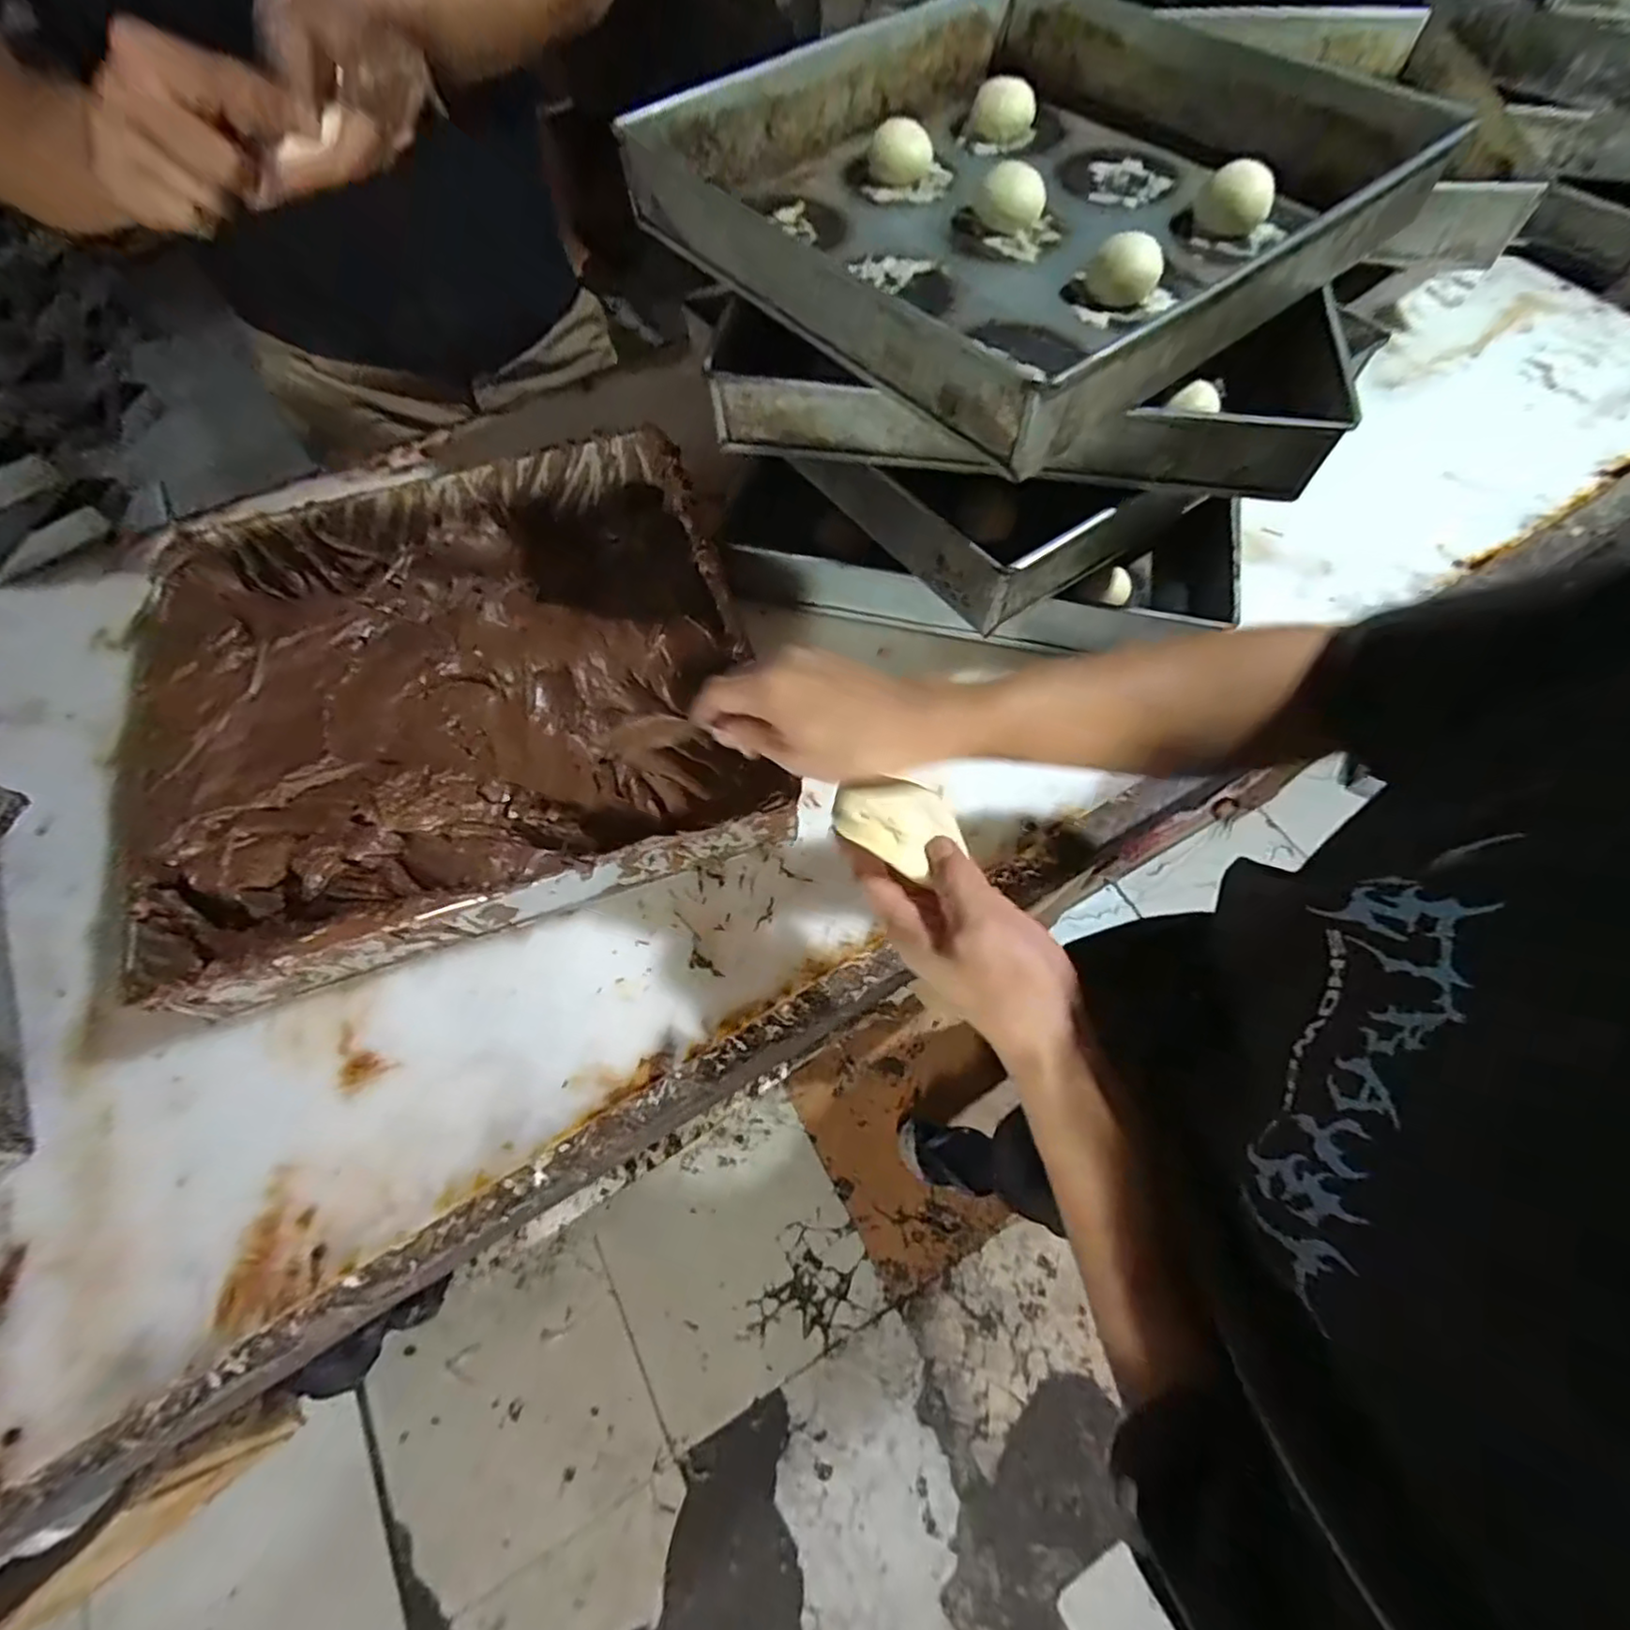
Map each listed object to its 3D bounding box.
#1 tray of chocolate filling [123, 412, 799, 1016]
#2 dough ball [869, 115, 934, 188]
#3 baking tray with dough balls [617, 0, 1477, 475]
[{"bbox_3d":[-0.272,-0.110,0.521,0.409,0.079,0.406,-17,67,-7],"label":"tray of chocolate filling"},{"bbox_3d":[0.066,-0.508,0.529,0.041,0.028,0.044,17,65,9],"label":"dough ball"},{"bbox_3d":[0.141,-0.443,0.477,0.426,0.076,0.396,-38,69,-16],"label":"baking tray with dough balls"}]

